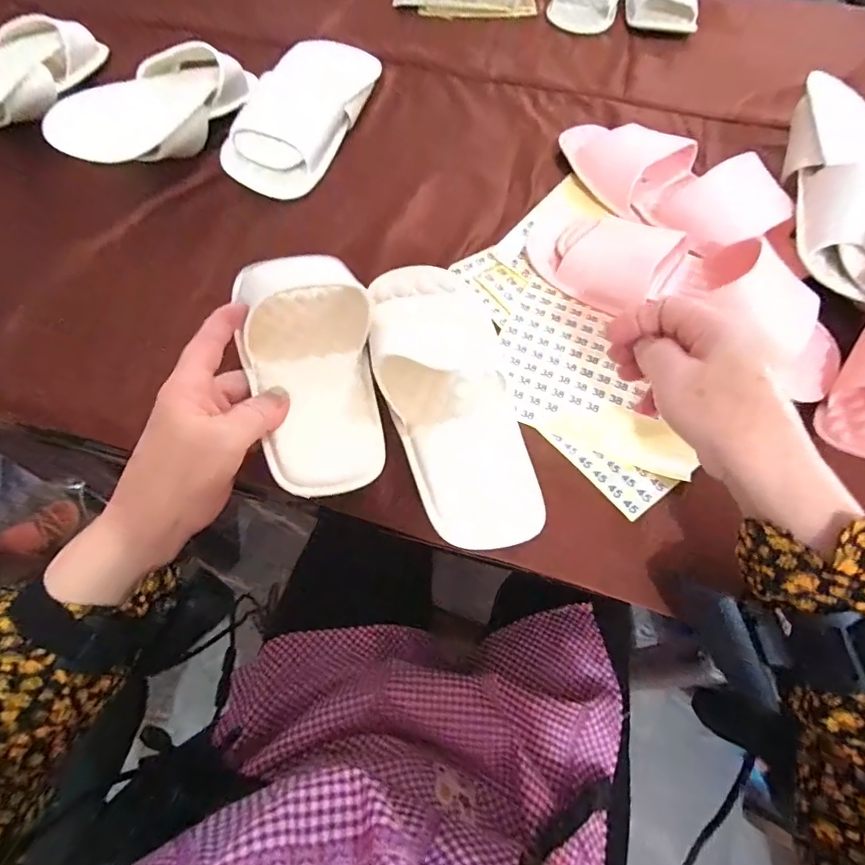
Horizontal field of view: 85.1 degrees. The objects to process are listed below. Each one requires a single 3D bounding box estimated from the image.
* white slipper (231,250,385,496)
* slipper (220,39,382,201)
[{"bbox_3d":[-0.083,-0.048,0.334,0.087,0.046,0.189,-13,63,-8],"label":"white slipper"},{"bbox_3d":[-0.139,-0.339,0.506,0.095,0.059,0.238,19,63,9],"label":"slipper"}]

